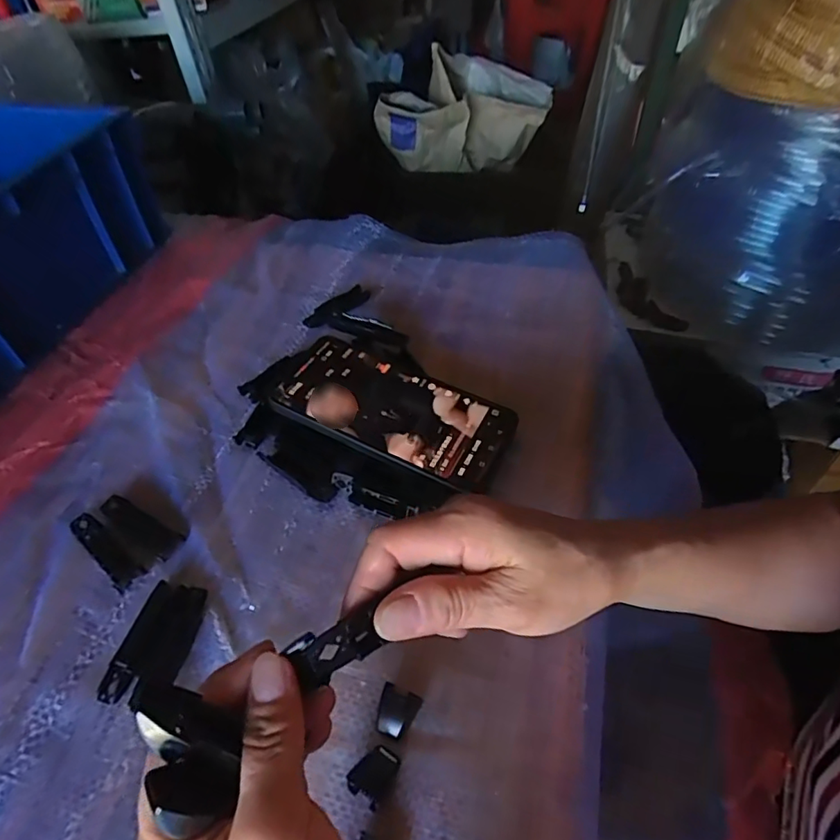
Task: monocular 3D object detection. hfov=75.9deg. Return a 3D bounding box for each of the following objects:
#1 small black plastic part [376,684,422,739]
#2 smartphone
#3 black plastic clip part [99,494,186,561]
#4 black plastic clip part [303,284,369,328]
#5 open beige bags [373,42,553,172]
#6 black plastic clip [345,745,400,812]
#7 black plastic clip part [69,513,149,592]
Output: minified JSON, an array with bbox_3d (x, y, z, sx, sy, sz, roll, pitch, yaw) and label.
[{"bbox_3d":[-0.012,0.146,0.270,0.020,0.004,0.022,18,52,17],"label":"small black plastic part"},{"bbox_3d":[-0.019,-0.009,0.376,0.162,0.007,0.077,22,54,13],"label":"smartphone"},{"bbox_3d":[-0.180,0.066,0.343,0.065,0.004,0.018,22,54,20],"label":"black plastic clip part"},{"bbox_3d":[-0.076,-0.103,0.485,0.064,0.012,0.021,-35,57,-25],"label":"black plastic clip part"},{"bbox_3d":[0.080,-0.587,1.065,0.346,0.168,0.154,-16,49,-10],"label":"open beige bags"},{"bbox_3d":[-0.022,0.164,0.250,0.016,0.010,0.023,25,55,22],"label":"black plastic clip"},{"bbox_3d":[-0.195,0.079,0.334,0.062,0.008,0.019,33,58,27],"label":"black plastic clip part"}]

